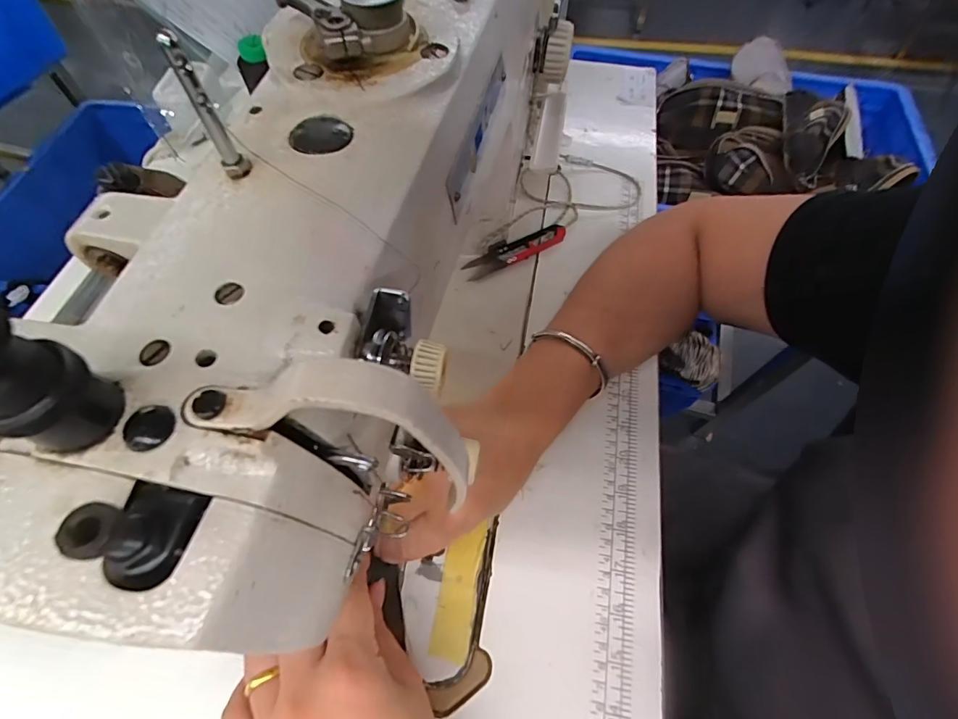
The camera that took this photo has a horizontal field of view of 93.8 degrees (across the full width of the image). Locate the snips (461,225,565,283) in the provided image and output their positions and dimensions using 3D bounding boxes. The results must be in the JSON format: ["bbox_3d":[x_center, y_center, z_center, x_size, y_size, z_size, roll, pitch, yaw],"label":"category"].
[{"bbox_3d":[0.035,-0.104,0.426,0.105,0.010,0.028,-23,64,-13],"label":"snips"}]

